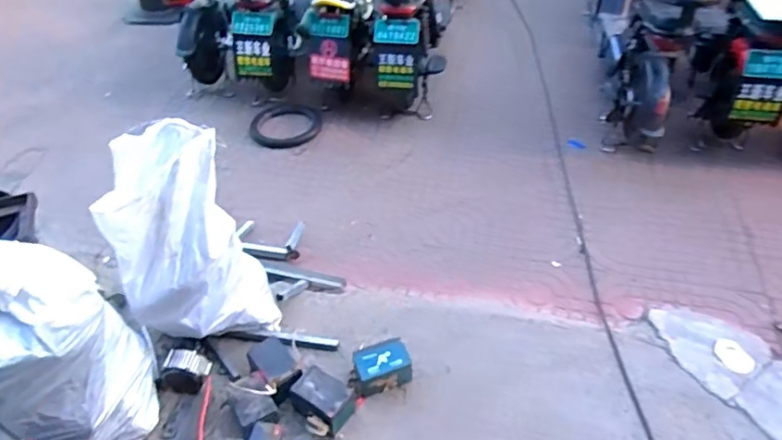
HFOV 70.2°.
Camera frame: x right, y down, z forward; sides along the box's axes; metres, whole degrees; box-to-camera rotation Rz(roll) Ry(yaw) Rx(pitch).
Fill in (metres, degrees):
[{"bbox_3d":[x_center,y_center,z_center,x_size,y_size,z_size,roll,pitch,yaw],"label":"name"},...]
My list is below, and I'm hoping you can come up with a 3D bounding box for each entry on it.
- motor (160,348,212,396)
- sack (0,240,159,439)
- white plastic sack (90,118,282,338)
[{"bbox_3d":[-0.580,0.423,1.563,0.133,0.095,0.085,4,46,7],"label":"motor"},{"bbox_3d":[-0.775,0.325,1.307,0.300,0.595,0.224,-32,52,-25],"label":"sack"},{"bbox_3d":[-0.568,0.079,1.537,0.360,0.583,0.324,-17,47,-13],"label":"white plastic sack"}]

